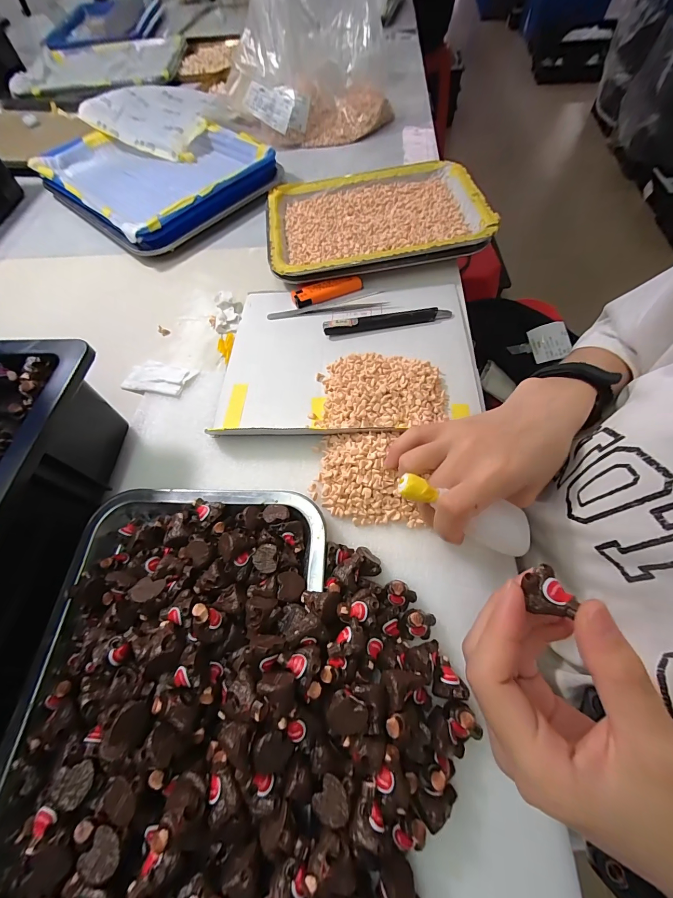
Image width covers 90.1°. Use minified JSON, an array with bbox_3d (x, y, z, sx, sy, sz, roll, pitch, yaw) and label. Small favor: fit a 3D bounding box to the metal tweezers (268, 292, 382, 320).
[{"bbox_3d":[-0.013,-0.156,0.376,0.124,0.006,0.022,-13,63,-2],"label":"metal tweezers"}]

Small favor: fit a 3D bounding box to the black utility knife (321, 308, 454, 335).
[{"bbox_3d":[0.053,-0.136,0.354,0.133,0.014,0.017,-10,63,-1],"label":"black utility knife"}]

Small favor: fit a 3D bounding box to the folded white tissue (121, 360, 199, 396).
[{"bbox_3d":[-0.185,-0.074,0.346,0.073,0.006,0.036,14,65,11],"label":"folded white tissue"}]

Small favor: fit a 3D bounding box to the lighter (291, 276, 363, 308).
[{"bbox_3d":[-0.010,-0.181,0.381,0.081,0.010,0.026,-19,63,-5],"label":"lighter"}]

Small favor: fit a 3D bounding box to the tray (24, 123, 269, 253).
[{"bbox_3d":[-0.275,-0.424,0.506,0.330,0.034,0.241,38,72,21],"label":"tray"}]

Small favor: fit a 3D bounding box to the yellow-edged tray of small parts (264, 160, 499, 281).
[{"bbox_3d":[0.044,-0.287,0.418,0.253,0.031,0.186,-7,63,1],"label":"yellow-edged tray of small parts"}]

